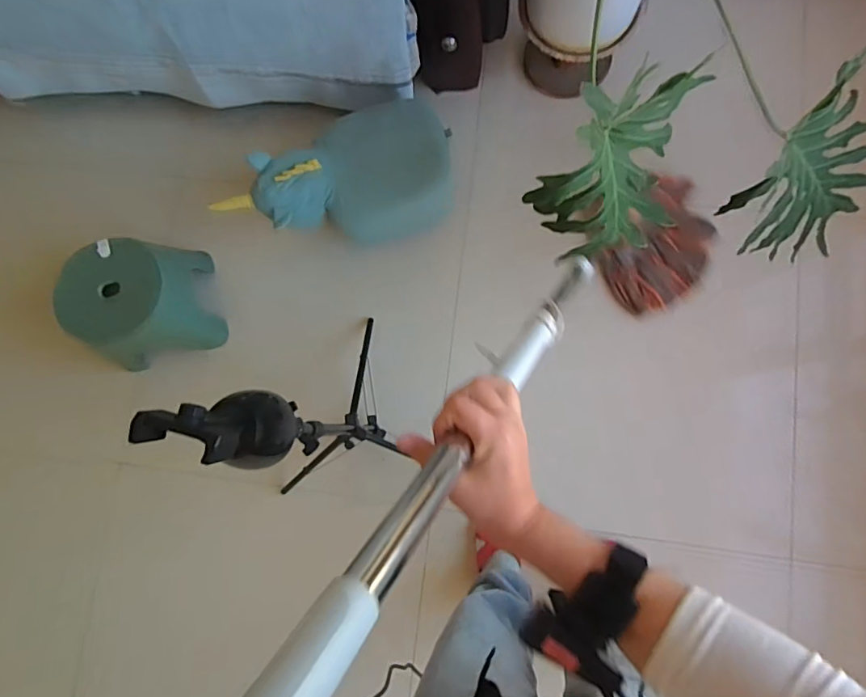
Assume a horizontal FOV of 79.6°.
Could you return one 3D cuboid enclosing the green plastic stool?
[{"bbox_3d":[-0.651,-0.108,1.202,0.246,0.264,0.239,-14,81,3],"label":"green plastic stool"}]

